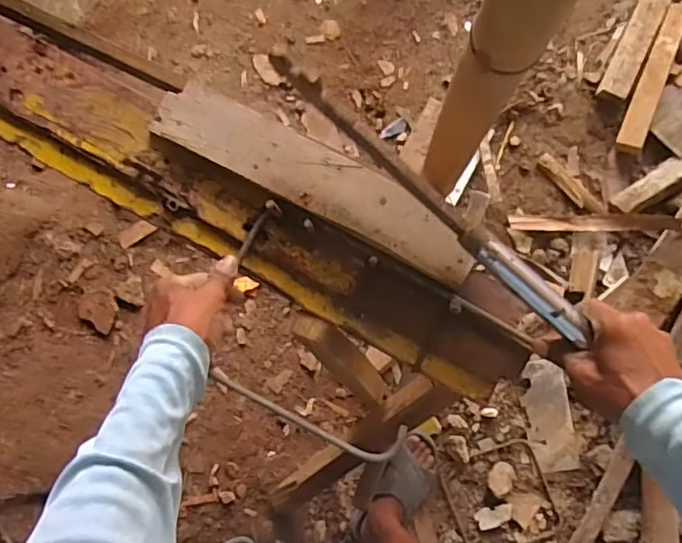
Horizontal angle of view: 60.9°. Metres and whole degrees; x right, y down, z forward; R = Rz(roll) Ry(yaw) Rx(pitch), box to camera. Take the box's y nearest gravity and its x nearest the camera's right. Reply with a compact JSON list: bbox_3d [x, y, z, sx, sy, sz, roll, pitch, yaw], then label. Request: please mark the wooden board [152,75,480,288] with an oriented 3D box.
[{"bbox_3d":[-0.026,-0.089,0.545,0.326,0.010,0.064,27,85,6],"label":"wooden board"}]

